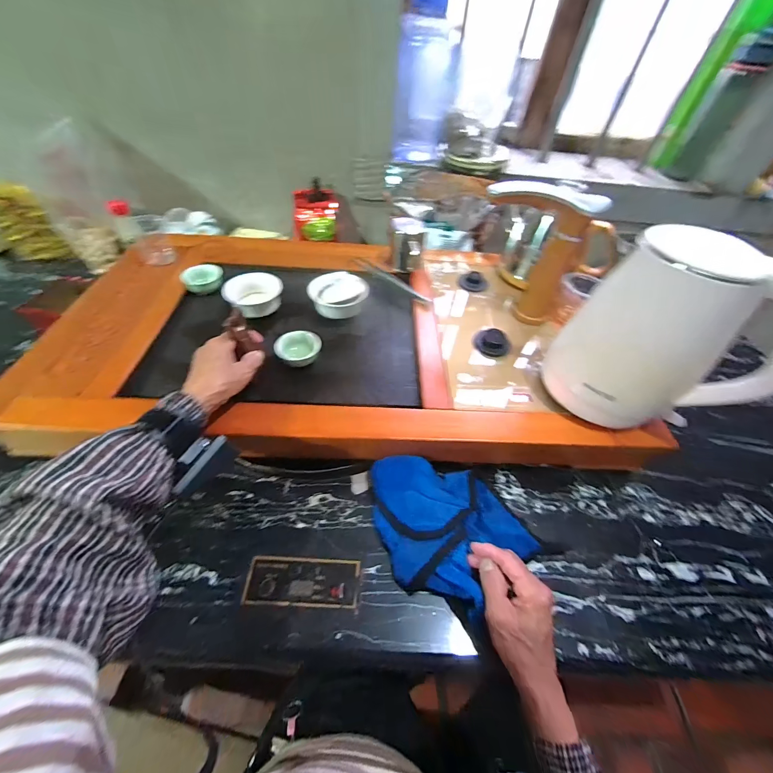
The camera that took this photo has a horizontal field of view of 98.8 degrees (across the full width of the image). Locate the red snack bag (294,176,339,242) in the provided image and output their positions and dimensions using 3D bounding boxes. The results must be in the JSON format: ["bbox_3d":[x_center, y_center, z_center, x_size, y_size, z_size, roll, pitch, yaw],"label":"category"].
[{"bbox_3d":[-0.156,-0.390,0.741,0.094,0.117,0.028,-3,18,-14],"label":"red snack bag"}]

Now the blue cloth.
[{"bbox_3d":[0.066,0.158,0.397,0.191,0.030,0.160,39,57,24],"label":"blue cloth"}]

